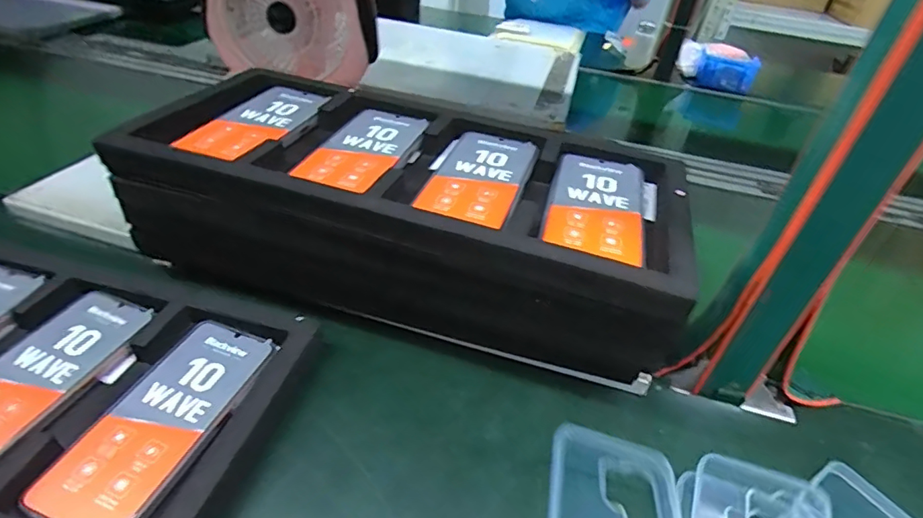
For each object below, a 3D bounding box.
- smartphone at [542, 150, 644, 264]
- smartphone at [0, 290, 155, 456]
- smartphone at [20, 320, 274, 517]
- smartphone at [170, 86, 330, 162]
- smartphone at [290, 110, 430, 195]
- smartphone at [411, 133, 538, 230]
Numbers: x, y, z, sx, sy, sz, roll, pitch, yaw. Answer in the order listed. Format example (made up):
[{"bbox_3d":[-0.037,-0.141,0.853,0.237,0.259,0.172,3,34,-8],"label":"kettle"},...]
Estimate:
[{"bbox_3d":[0.118,-0.051,0.440,0.075,0.005,0.154,15,39,10],"label":"smartphone"},{"bbox_3d":[-0.332,0.087,0.392,0.080,0.008,0.171,17,40,13],"label":"smartphone"},{"bbox_3d":[-0.220,0.116,0.376,0.080,0.008,0.170,16,40,11],"label":"smartphone"},{"bbox_3d":[-0.208,-0.140,0.511,0.080,0.012,0.158,15,39,10],"label":"smartphone"},{"bbox_3d":[-0.091,-0.108,0.484,0.077,0.009,0.152,15,39,10],"label":"smartphone"},{"bbox_3d":[0.014,-0.077,0.461,0.086,0.006,0.155,16,40,11],"label":"smartphone"}]

